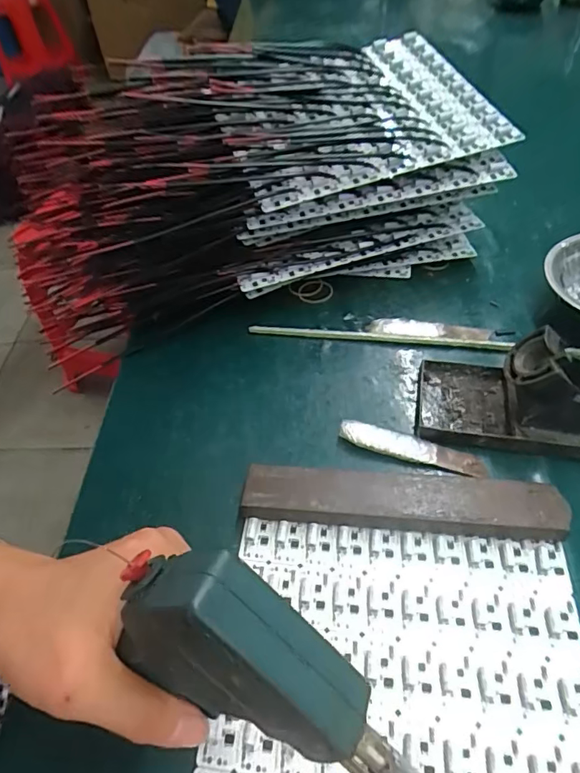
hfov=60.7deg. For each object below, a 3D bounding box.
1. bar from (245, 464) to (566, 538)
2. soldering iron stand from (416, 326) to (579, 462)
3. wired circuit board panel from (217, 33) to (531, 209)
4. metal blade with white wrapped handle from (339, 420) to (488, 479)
[{"bbox_3d":[0.071,0.074,0.322,0.198,0.018,0.037,1,50,7],"label":"bar"},{"bbox_3d":[0.169,0.000,0.346,0.151,0.062,0.075,7,50,12],"label":"soldering iron stand"},{"bbox_3d":[0.058,-0.266,0.463,0.250,0.032,0.186,-16,64,-12],"label":"wired circuit board panel"},{"bbox_3d":[0.087,0.042,0.353,0.102,0.010,0.021,9,51,14],"label":"metal blade with white wrapped handle"}]

